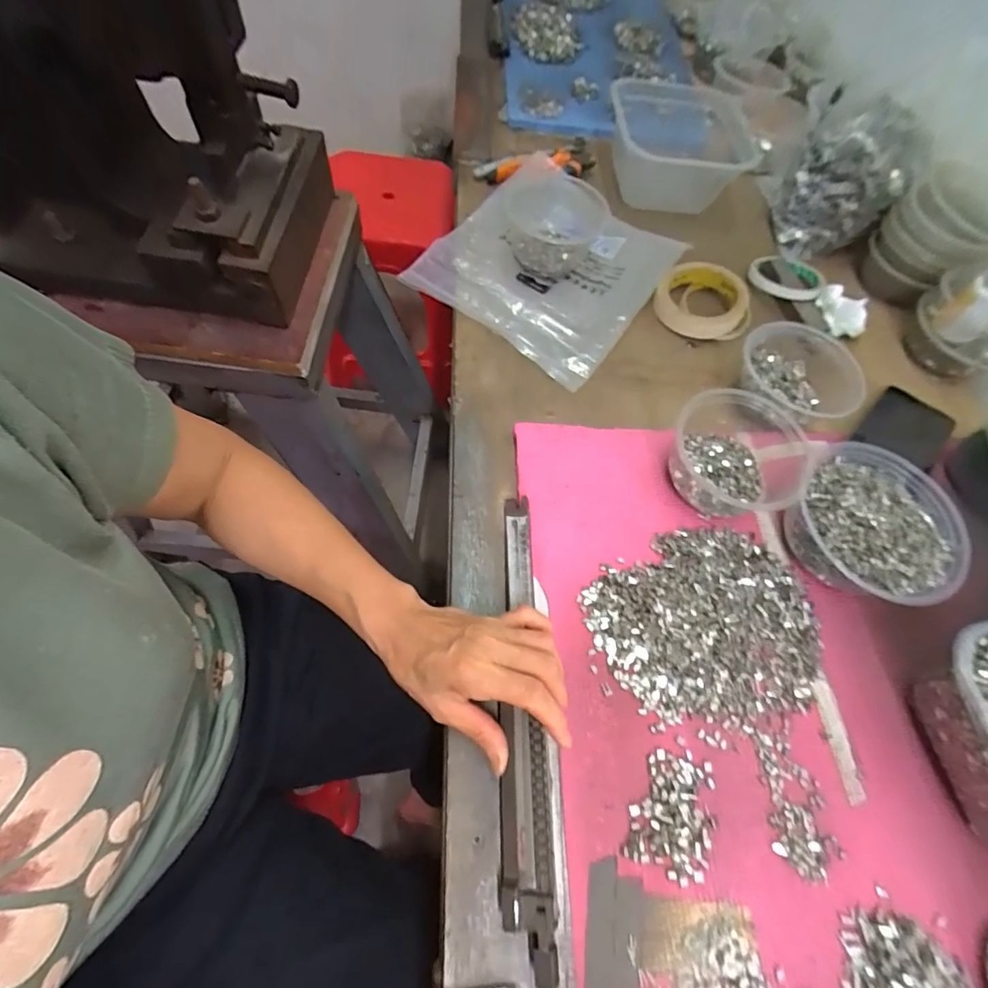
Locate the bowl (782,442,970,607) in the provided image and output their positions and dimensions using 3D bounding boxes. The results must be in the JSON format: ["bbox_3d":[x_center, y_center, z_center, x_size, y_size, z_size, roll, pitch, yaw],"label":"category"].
[{"bbox_3d":[0.319,0.025,0.409,0.129,0.054,0.131,3,64,-6],"label":"bowl"}]

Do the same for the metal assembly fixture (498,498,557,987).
[{"bbox_3d":[0.021,0.145,0.349,0.032,0.012,0.308,1,63,-3],"label":"metal assembly fixture"}]

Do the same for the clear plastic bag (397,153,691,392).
[{"bbox_3d":[0.064,-0.277,0.548,0.240,0.047,0.258,34,67,12],"label":"clear plastic bag"}]

